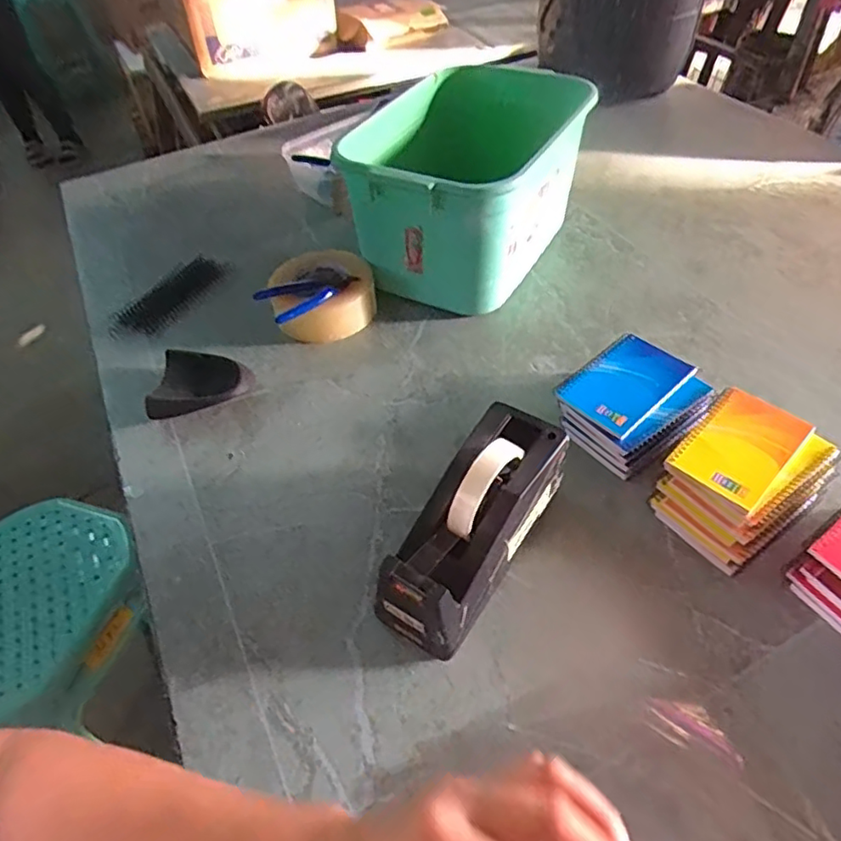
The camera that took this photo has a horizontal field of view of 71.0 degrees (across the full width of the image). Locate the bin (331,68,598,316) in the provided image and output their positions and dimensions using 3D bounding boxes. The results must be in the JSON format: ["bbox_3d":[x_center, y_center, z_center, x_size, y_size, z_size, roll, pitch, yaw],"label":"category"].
[{"bbox_3d":[0.065,-0.332,0.823,0.259,0.178,0.373,19,53,19],"label":"bin"}]

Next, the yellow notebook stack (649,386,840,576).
[{"bbox_3d":[0.297,0.051,0.550,0.155,0.054,0.114,-33,55,-25],"label":"yellow notebook stack"}]

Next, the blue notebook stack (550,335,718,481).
[{"bbox_3d":[0.220,-0.016,0.616,0.142,0.054,0.124,-36,56,-24],"label":"blue notebook stack"}]

